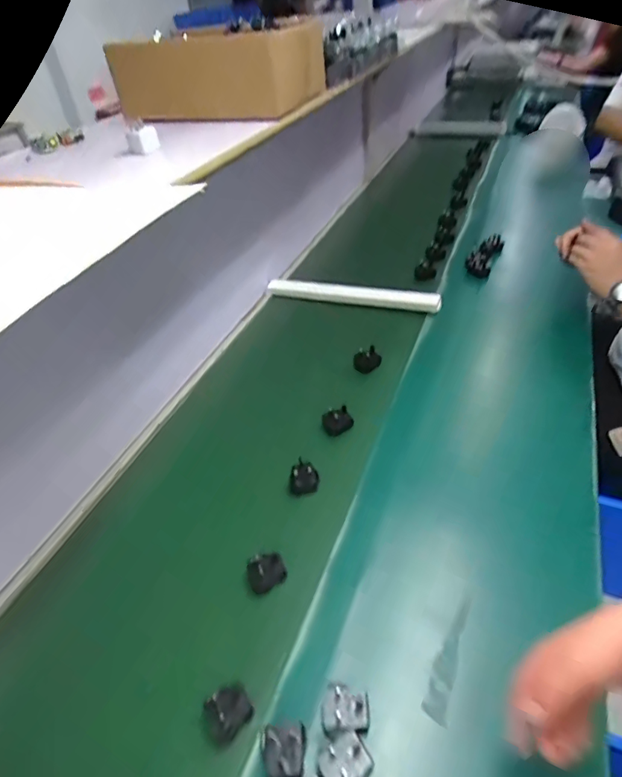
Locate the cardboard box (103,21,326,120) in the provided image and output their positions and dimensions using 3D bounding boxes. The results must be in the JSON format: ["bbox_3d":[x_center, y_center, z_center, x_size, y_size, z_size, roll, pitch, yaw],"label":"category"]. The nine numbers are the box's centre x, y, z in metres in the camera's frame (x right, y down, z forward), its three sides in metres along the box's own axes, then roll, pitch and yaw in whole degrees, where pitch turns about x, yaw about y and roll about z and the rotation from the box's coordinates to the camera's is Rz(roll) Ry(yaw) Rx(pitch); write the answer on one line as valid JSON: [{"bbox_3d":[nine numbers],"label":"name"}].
[{"bbox_3d":[-0.161,-0.565,0.863,0.346,0.123,0.185,11,43,20],"label":"cardboard box"}]

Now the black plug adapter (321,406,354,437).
[{"bbox_3d":[0.047,0.056,0.857,0.052,0.045,0.035,-33,47,-28],"label":"black plug adapter"}]

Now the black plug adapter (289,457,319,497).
[{"bbox_3d":[-0.013,0.140,0.760,0.047,0.038,0.057,-9,40,-2],"label":"black plug adapter"}]

